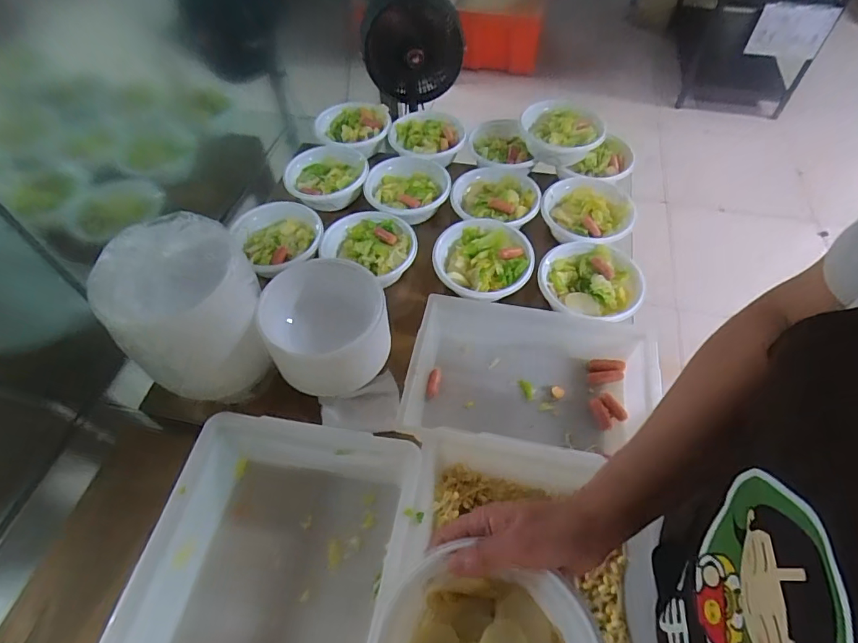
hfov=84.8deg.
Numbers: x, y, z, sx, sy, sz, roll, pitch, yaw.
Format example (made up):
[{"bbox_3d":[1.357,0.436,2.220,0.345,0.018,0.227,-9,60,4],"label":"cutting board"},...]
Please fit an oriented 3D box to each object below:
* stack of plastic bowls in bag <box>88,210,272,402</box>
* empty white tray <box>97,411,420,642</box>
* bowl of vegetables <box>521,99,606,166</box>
[{"bbox_3d":[-0.295,-0.013,0.588,0.158,0.196,0.158,-7,55,-3],"label":"stack of plastic bowls in bag"},{"bbox_3d":[-0.179,0.315,0.504,0.272,0.088,0.403,9,55,8],"label":"empty white tray"},{"bbox_3d":[0.256,-0.355,0.891,0.147,0.055,0.135,-1,54,1],"label":"bowl of vegetables"}]

